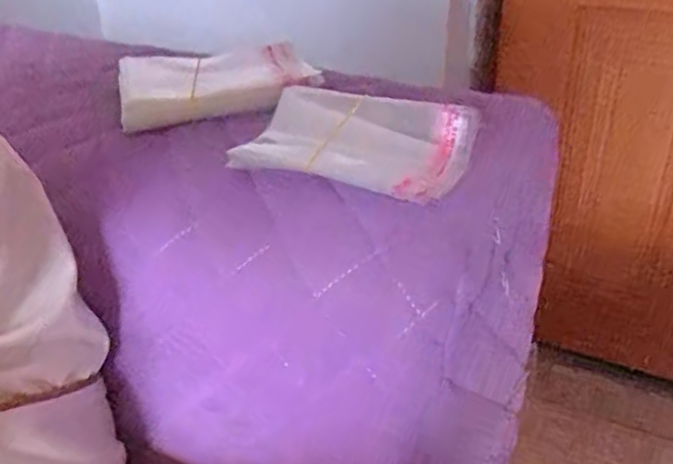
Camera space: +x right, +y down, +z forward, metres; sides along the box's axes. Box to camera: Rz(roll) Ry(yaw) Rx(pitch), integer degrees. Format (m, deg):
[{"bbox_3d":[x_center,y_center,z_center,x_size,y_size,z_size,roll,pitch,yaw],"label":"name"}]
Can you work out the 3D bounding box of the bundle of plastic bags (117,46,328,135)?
[{"bbox_3d":[-0.065,-0.082,0.364,0.107,0.021,0.073,-10,31,-13],"label":"bundle of plastic bags"}]

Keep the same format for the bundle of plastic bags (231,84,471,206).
[{"bbox_3d":[0.008,-0.042,0.300,0.103,0.011,0.056,13,55,26],"label":"bundle of plastic bags"}]

